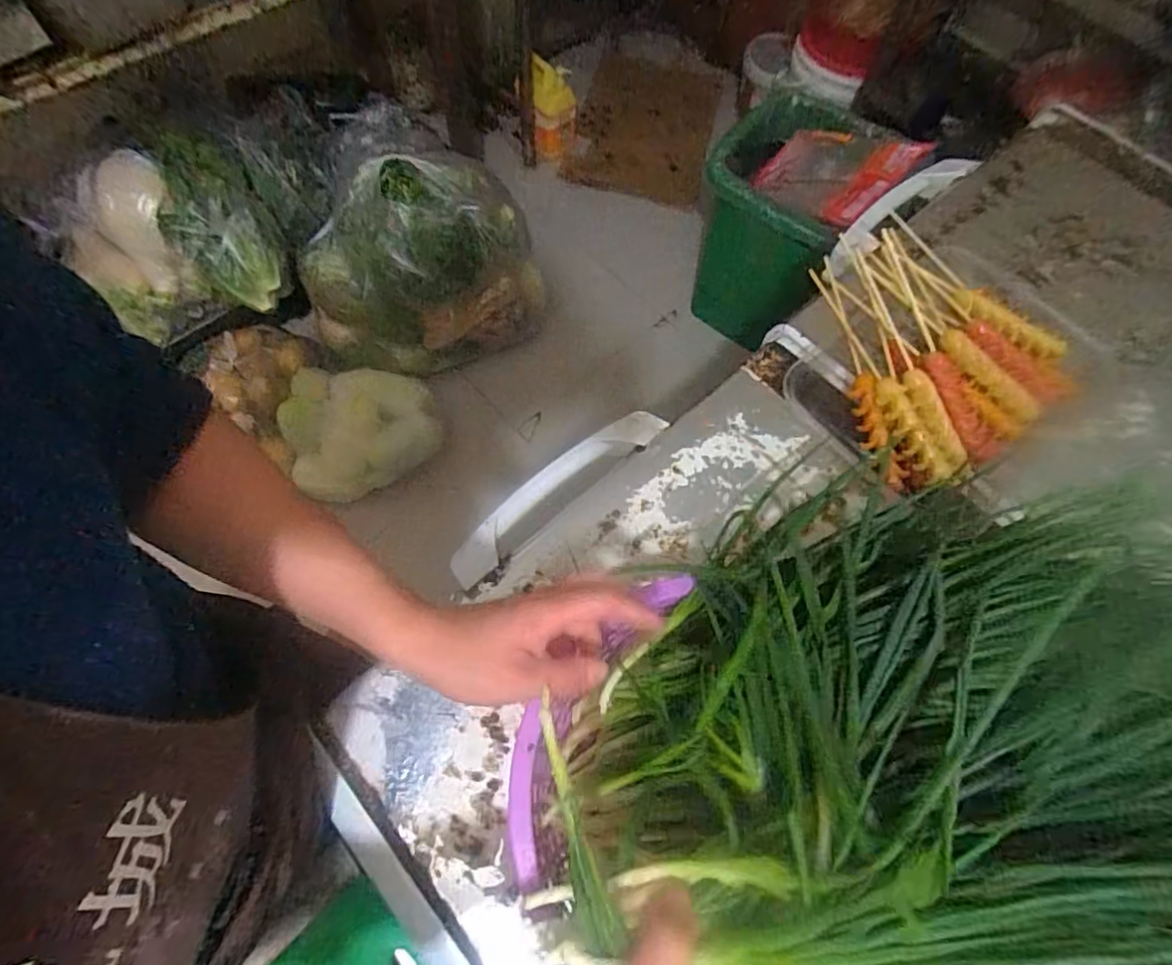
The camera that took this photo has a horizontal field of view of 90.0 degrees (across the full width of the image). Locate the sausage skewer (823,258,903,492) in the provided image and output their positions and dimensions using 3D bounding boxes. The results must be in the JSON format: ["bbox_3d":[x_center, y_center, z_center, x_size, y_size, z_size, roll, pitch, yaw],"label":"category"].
[{"bbox_3d":[0.320,-0.131,0.687,0.027,0.038,0.287,-11,81,-7],"label":"sausage skewer"}]

